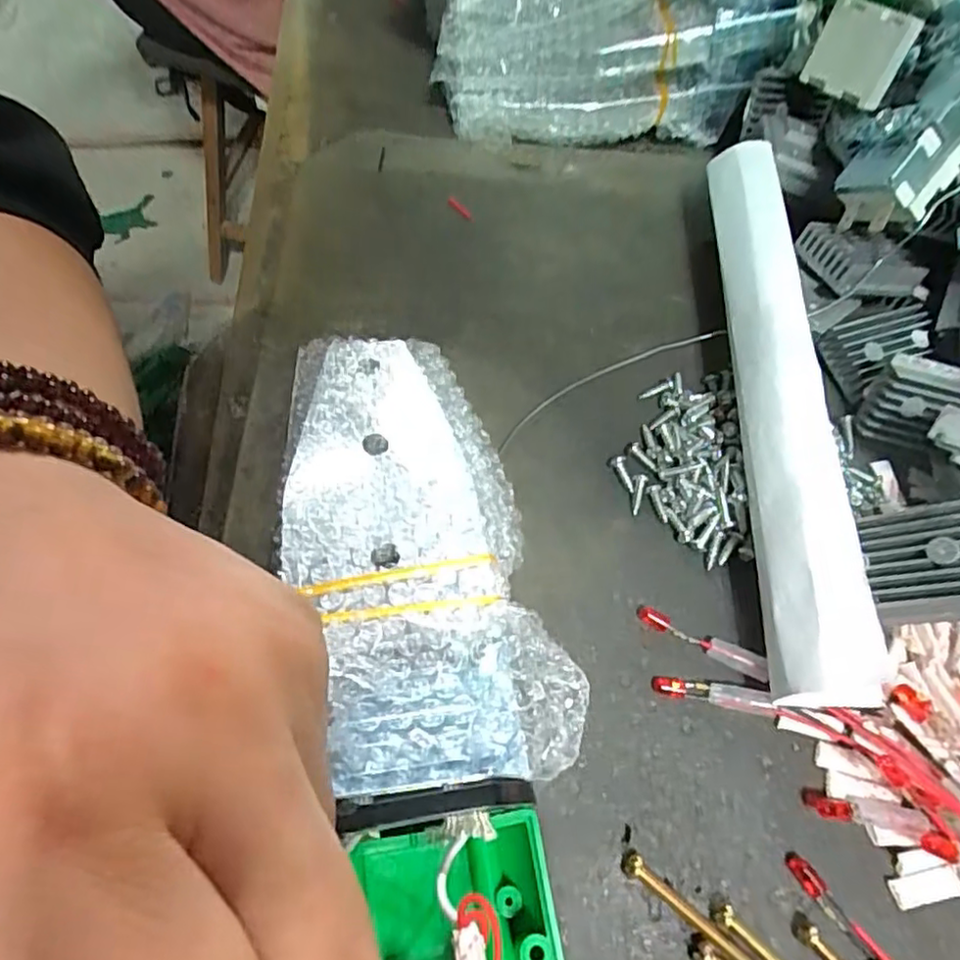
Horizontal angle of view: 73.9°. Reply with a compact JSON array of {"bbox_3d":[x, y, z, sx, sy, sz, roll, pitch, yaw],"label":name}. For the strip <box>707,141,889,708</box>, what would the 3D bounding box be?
[{"bbox_3d":[0.103,-0.038,0.230,0.027,0.037,0.225,6,61,-2],"label":"strip"}]

